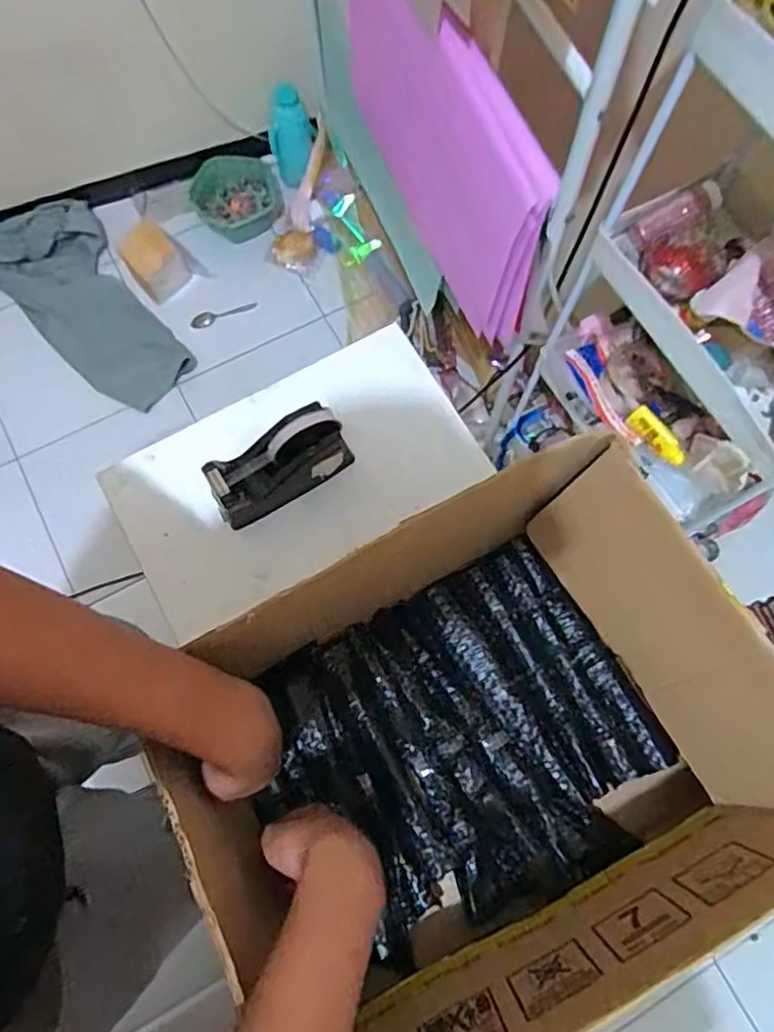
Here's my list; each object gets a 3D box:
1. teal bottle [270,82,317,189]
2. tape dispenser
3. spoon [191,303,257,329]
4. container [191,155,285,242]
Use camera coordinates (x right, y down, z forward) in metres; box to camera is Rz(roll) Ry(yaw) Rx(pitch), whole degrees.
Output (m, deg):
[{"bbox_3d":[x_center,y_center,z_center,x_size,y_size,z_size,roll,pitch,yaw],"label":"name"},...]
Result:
[{"bbox_3d":[-0.235,-0.952,1.620,0.111,0.262,0.101,-9,73,-3],"label":"teal bottle"},{"bbox_3d":[-0.118,-0.055,0.701,0.150,0.091,0.055,-31,76,-10],"label":"tape dispenser"},{"bbox_3d":[-0.411,-0.511,1.641,0.169,0.020,0.036,-23,74,-8],"label":"spoon"},{"bbox_3d":[-0.393,-0.837,1.693,0.215,0.082,0.216,0,73,-1],"label":"container"}]

